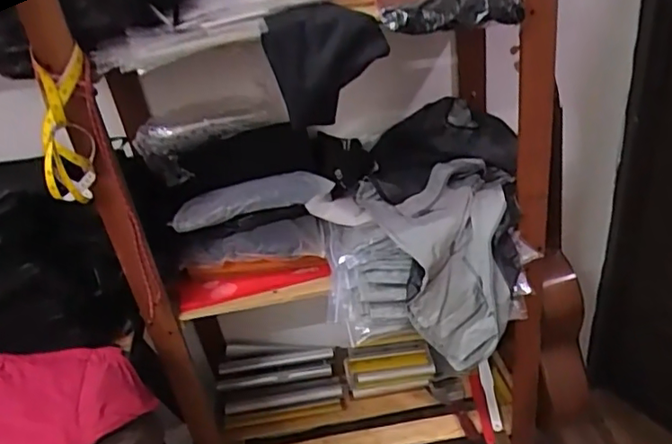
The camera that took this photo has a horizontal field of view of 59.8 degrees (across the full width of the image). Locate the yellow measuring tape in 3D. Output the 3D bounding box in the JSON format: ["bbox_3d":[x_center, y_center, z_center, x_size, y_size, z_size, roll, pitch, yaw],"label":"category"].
[{"bbox_3d":[-0.398,-0.133,0.868,0.095,0.216,0.044,-11,31,-5],"label":"yellow measuring tape"}]

